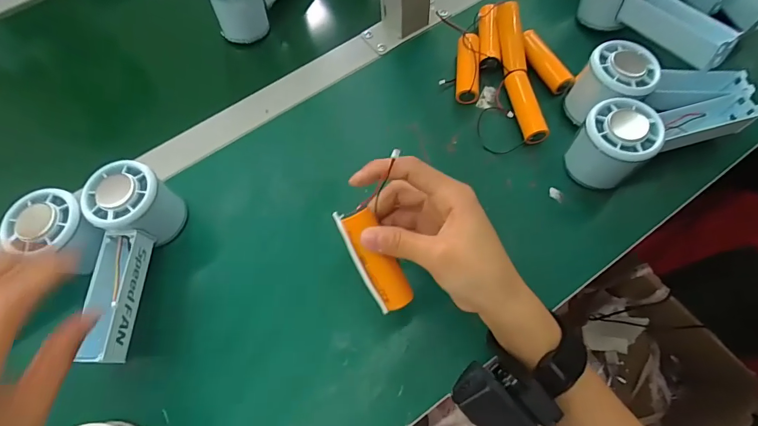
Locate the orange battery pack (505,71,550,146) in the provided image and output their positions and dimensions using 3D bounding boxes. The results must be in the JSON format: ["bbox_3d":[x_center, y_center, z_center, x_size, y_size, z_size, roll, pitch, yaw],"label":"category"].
[{"bbox_3d":[0.141,-0.101,0.379,0.021,0.020,0.076,-9,63,0],"label":"orange battery pack"}]

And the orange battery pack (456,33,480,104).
[{"bbox_3d":[0.089,-0.147,0.397,0.021,0.024,0.079,3,64,7],"label":"orange battery pack"}]

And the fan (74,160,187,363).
[{"bbox_3d":[-0.193,0.038,0.314,0.060,0.063,0.149,-10,67,0],"label":"fan"}]

